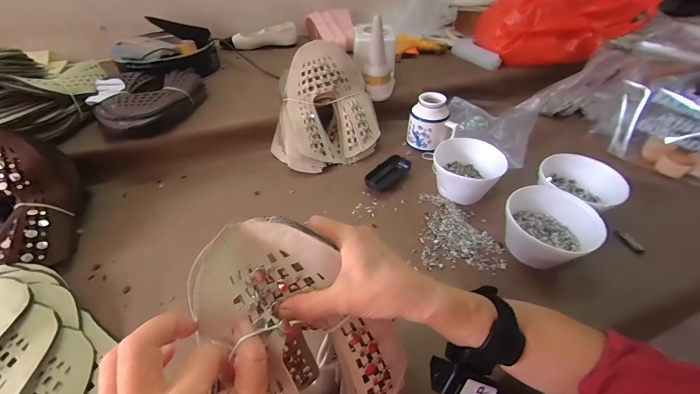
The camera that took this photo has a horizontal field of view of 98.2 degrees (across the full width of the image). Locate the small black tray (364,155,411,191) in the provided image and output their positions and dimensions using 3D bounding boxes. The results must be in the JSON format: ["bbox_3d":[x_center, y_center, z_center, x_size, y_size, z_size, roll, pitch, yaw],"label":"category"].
[{"bbox_3d":[0.079,-0.048,0.649,0.056,0.027,0.118,32,54,29],"label":"small black tray"}]

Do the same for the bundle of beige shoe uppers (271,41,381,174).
[{"bbox_3d":[-0.056,-0.192,0.667,0.246,0.194,0.182,-5,45,-4],"label":"bundle of beige shoe uppers"}]

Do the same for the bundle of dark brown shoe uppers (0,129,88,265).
[{"bbox_3d":[-0.583,0.009,0.483,0.195,0.153,0.216,-15,46,-13],"label":"bundle of dark brown shoe uppers"}]

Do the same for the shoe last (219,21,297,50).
[{"bbox_3d":[-0.298,-0.521,0.990,0.242,0.058,0.050,-10,45,-8],"label":"shoe last"}]

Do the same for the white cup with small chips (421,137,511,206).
[{"bbox_3d":[0.224,-0.058,0.611,0.145,0.080,0.153,-1,45,1],"label":"white cup with small chips"}]

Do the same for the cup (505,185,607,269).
[{"bbox_3d":[0.315,0.054,0.498,0.116,0.081,0.125,-1,45,1],"label":"cup"}]

